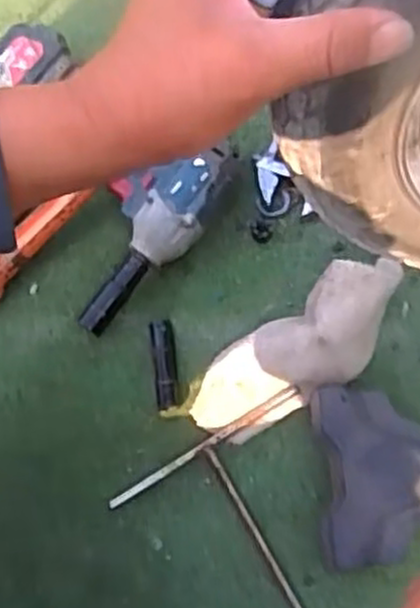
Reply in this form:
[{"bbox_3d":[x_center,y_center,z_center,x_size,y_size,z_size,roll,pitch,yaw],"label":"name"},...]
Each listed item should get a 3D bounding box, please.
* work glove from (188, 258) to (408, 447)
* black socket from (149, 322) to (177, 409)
[{"bbox_3d":[0.070,0.047,0.641,0.187,0.045,0.078,-40,70,16],"label":"work glove"},{"bbox_3d":[-0.039,0.053,0.662,0.019,0.026,0.074,-6,68,-1],"label":"black socket"}]

